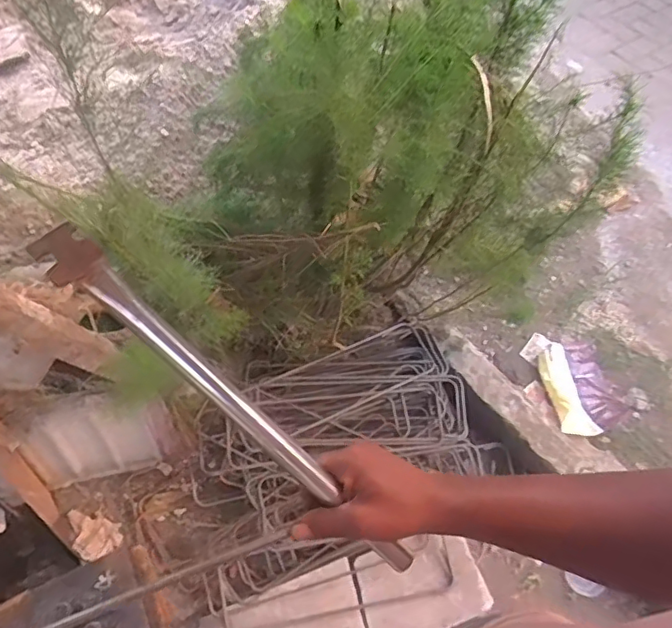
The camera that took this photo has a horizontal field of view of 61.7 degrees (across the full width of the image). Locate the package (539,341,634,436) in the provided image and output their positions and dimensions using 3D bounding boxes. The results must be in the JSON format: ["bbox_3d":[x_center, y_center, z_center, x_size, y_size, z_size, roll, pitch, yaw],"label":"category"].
[{"bbox_3d":[0.668,0.196,1.537,0.206,0.050,0.268,-9,57,-7],"label":"package"}]

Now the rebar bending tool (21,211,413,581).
[{"bbox_3d":[-0.070,0.079,0.431,0.377,0.017,0.029,46,60,-15],"label":"rebar bending tool"}]

